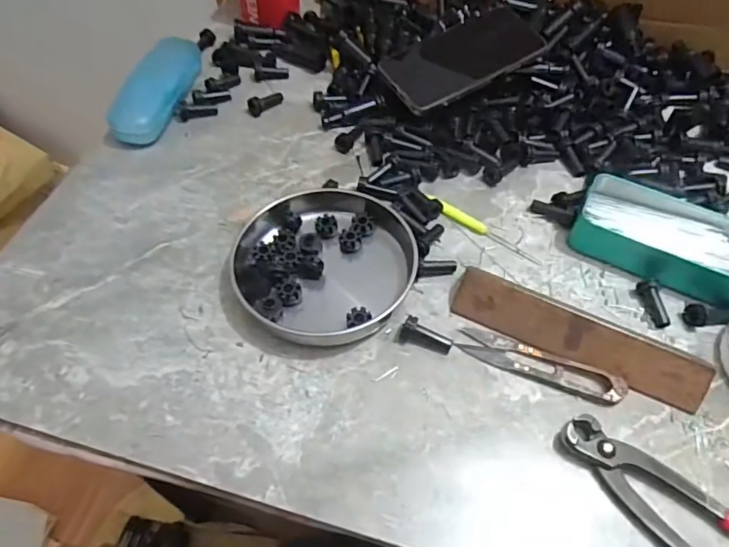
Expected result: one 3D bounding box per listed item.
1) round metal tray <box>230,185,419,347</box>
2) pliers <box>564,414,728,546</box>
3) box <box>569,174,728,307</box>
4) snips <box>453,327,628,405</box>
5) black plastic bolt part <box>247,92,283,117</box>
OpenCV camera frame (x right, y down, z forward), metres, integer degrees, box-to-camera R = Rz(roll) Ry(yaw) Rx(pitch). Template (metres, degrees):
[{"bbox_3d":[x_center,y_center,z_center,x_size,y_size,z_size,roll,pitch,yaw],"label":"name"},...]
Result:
[{"bbox_3d":[-0.030,-0.016,0.406,0.137,0.025,0.149,1,54,-1],"label":"round metal tray"},{"bbox_3d":[0.205,0.157,0.303,0.059,0.017,0.190,-39,64,-25],"label":"pliers"},{"bbox_3d":[0.254,-0.027,0.422,0.151,0.029,0.075,26,58,16],"label":"box"},{"bbox_3d":[0.127,0.065,0.372,0.117,0.006,0.025,18,56,11],"label":"snips"},{"bbox_3d":[-0.102,-0.176,0.527,0.040,0.012,0.015,-38,64,-25],"label":"black plastic bolt part"}]

